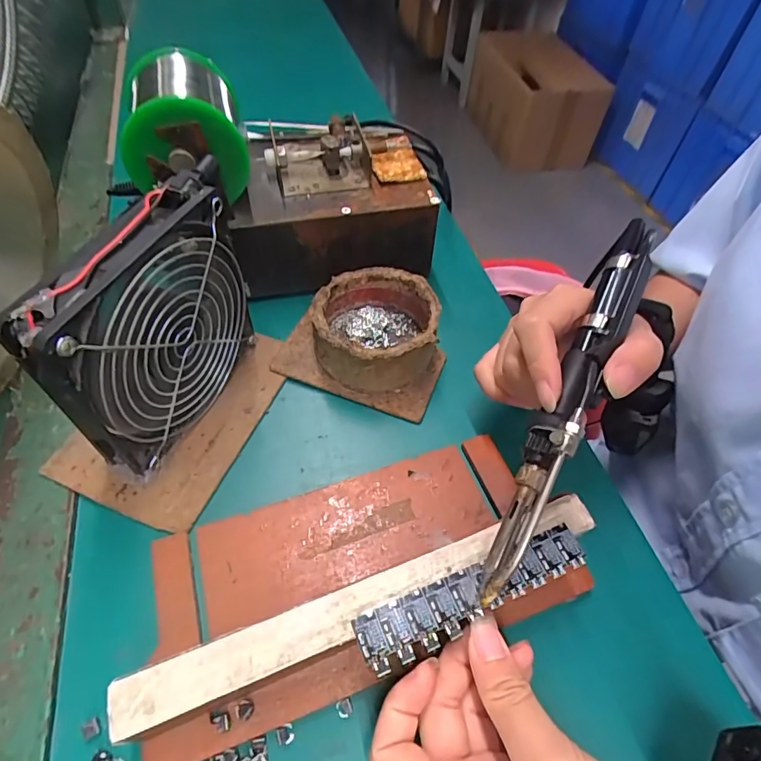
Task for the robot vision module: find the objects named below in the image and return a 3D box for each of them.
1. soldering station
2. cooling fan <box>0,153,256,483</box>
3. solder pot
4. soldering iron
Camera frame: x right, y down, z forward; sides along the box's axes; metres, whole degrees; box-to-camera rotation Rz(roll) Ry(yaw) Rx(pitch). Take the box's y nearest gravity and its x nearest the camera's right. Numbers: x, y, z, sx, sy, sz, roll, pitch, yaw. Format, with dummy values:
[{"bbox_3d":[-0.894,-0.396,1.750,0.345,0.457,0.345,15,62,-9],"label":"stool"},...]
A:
[{"bbox_3d":[-0.040,-0.140,0.367,0.148,0.081,0.115,-7,55,-7],"label":"soldering station"},{"bbox_3d":[-0.118,-0.024,0.253,0.028,0.129,0.124,17,56,10],"label":"cooling fan"},{"bbox_3d":[-0.003,-0.036,0.320,0.080,0.042,0.082,1,54,-1],"label":"solder pot"},{"bbox_3d":[0.092,0.002,0.219,0.019,0.023,0.203,24,73,15],"label":"soldering iron"}]

